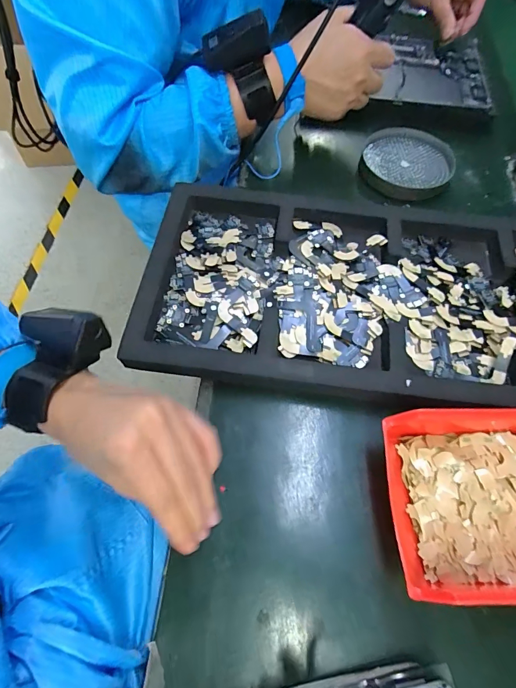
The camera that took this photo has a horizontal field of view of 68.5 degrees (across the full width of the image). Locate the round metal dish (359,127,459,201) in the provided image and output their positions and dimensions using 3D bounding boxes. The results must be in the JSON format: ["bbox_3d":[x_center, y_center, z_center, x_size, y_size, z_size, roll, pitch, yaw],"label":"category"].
[{"bbox_3d":[0.194,-0.235,0.491,0.110,0.028,0.116,1,63,-3],"label":"round metal dish"}]

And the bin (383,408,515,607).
[{"bbox_3d":[0.171,0.116,0.280,0.147,0.071,0.124,-1,63,-4],"label":"bin"}]

